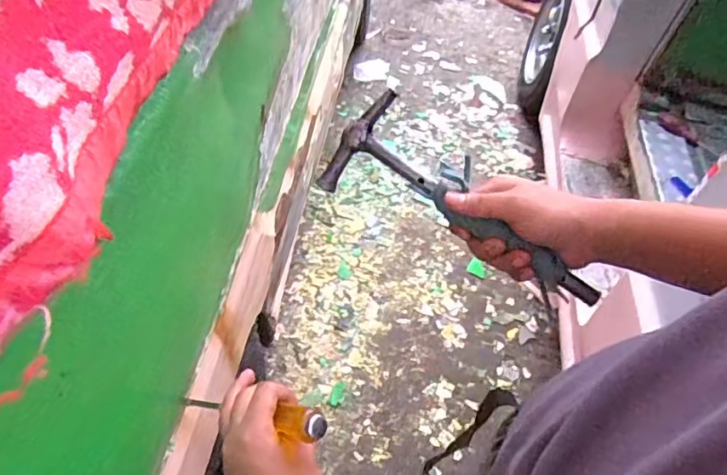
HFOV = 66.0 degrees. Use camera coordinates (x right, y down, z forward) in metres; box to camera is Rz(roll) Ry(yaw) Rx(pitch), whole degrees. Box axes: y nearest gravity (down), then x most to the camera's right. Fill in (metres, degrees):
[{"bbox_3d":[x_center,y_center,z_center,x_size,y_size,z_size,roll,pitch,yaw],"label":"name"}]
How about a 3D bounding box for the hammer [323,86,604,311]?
[{"bbox_3d":[0.093,-0.031,0.477,0.248,0.032,0.094,26,92,4],"label":"hammer"}]

